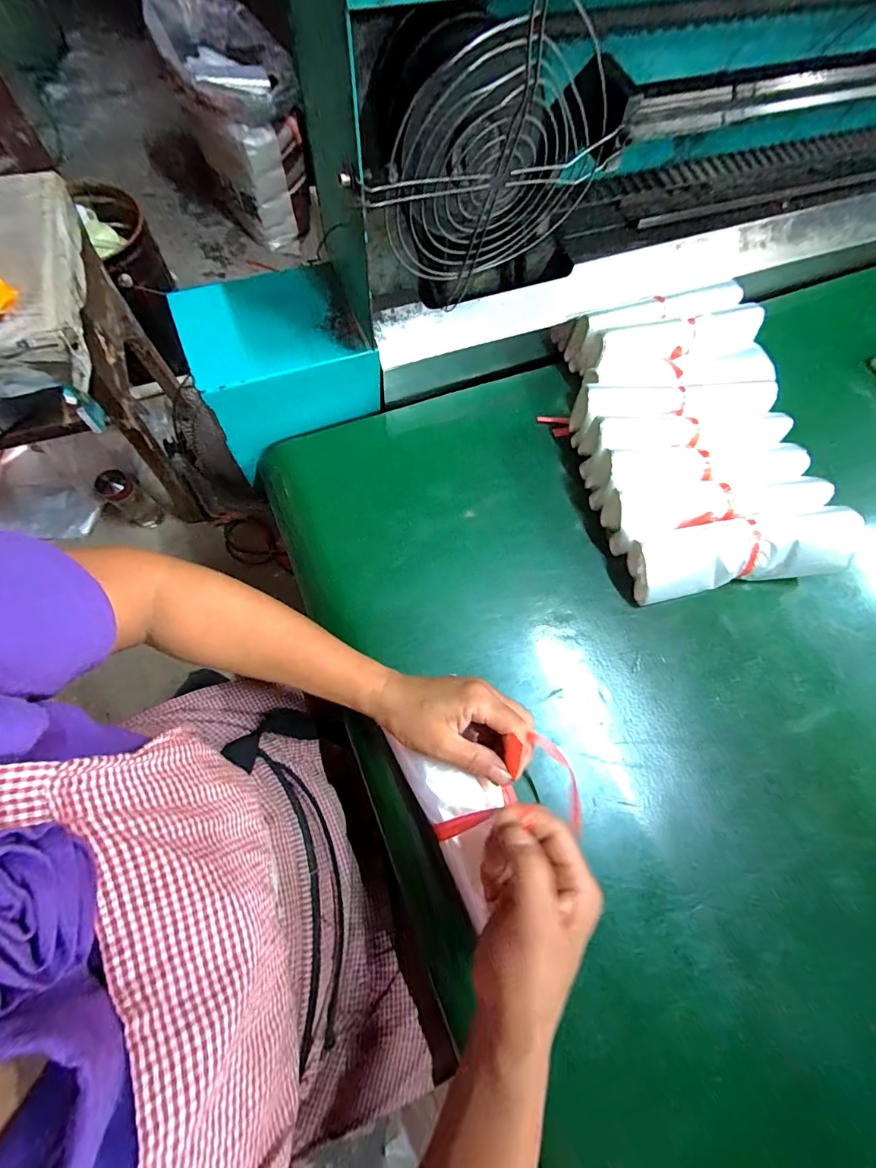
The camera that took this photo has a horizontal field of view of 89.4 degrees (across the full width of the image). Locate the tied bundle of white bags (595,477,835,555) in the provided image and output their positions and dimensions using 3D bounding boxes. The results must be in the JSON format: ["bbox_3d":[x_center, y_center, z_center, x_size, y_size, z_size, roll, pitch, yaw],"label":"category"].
[{"bbox_3d":[0.274,-0.075,0.443,0.203,0.048,0.054,-8,71,-6],"label":"tied bundle of white bags"}]

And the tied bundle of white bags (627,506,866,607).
[{"bbox_3d":[0.292,-0.031,0.433,0.206,0.064,0.063,-8,71,-6],"label":"tied bundle of white bags"}]

